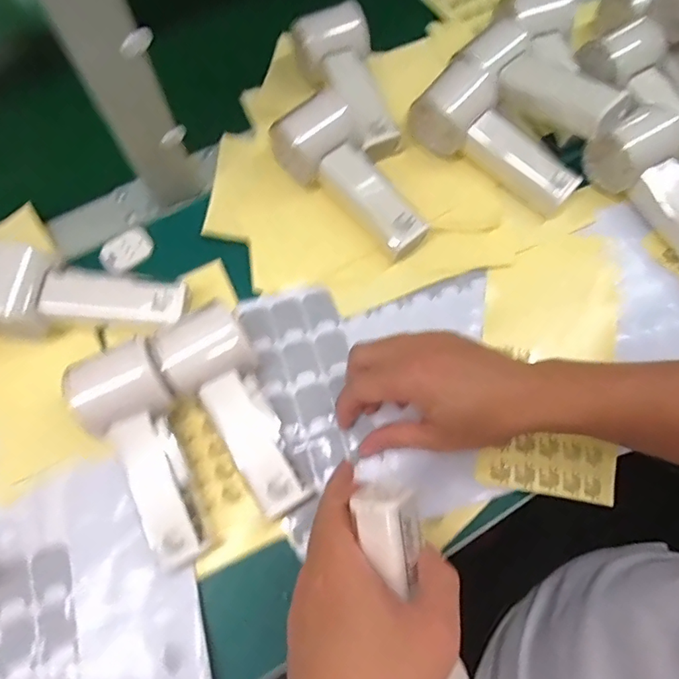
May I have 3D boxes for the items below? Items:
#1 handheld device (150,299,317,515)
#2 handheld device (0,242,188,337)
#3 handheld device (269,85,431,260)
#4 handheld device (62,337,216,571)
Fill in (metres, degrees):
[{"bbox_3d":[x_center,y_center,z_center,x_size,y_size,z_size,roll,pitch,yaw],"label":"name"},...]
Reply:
[{"bbox_3d":[-0.068,0.048,0.353,0.060,0.049,0.150,-32,75,-12],"label":"handheld device"},{"bbox_3d":[-0.192,-0.028,0.376,0.147,0.044,0.063,6,71,0],"label":"handheld device"},{"bbox_3d":[0.011,-0.136,0.425,0.069,0.040,0.157,-38,77,-14],"label":"handheld device"},{"bbox_3d":[-0.126,0.077,0.343,0.058,0.049,0.142,-29,75,-11],"label":"handheld device"}]

